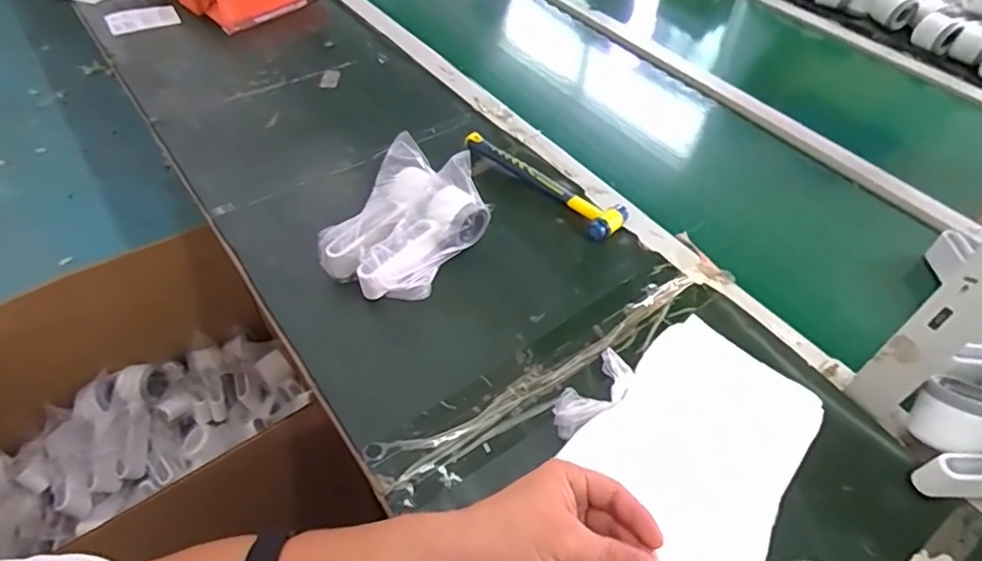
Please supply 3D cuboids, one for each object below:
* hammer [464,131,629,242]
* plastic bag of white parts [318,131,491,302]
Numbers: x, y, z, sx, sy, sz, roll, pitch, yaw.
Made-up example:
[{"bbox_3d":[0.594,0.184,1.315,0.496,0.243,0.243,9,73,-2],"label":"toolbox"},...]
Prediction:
[{"bbox_3d":[0.067,-0.130,0.752,0.236,0.028,0.055,38,58,26],"label":"hammer"},{"bbox_3d":[-0.097,-0.058,0.660,0.127,0.090,0.181,30,55,21],"label":"plastic bag of white parts"}]

